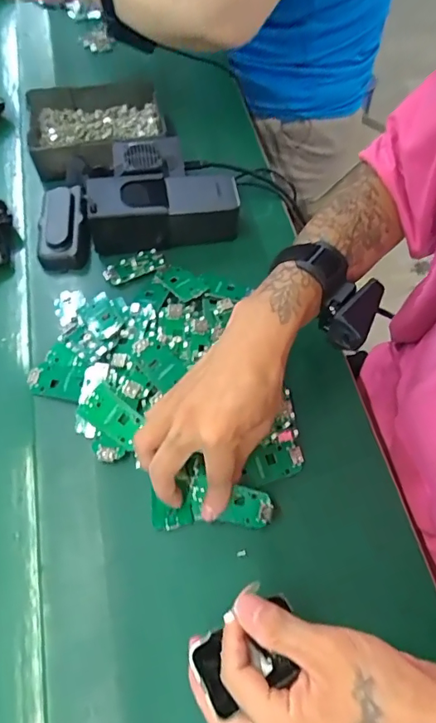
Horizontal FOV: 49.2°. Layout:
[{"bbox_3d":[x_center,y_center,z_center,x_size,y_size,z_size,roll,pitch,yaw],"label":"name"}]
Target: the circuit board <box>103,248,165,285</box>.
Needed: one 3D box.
[{"bbox_3d":[-0.089,-0.101,0.506,0.064,0.005,0.030,-22,58,-9],"label":"circuit board"}]

